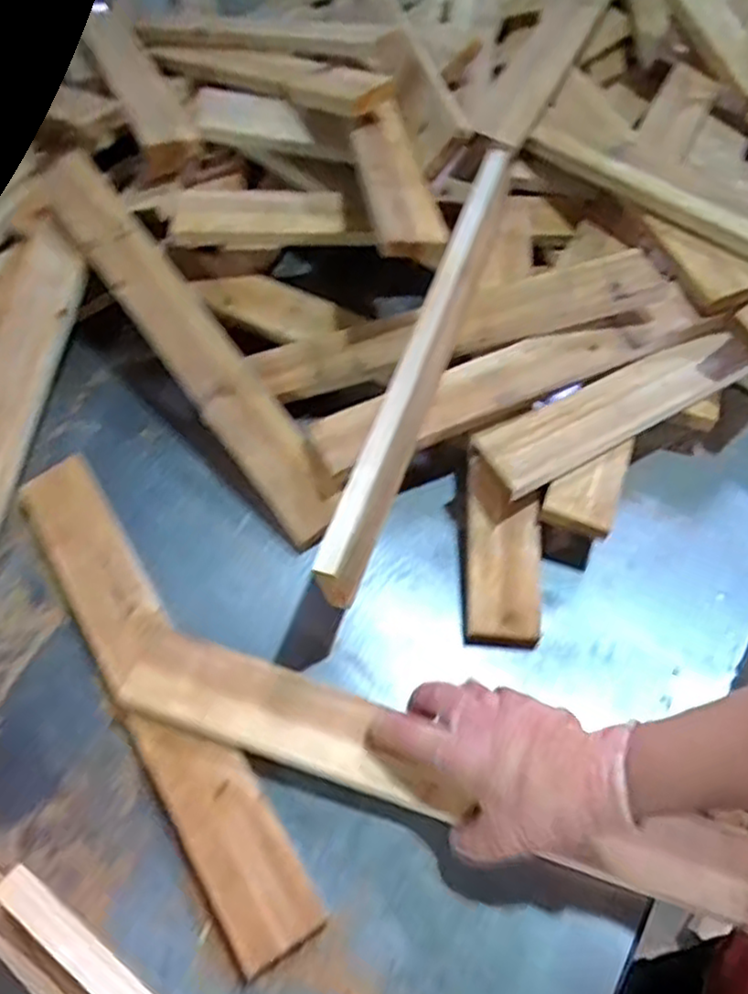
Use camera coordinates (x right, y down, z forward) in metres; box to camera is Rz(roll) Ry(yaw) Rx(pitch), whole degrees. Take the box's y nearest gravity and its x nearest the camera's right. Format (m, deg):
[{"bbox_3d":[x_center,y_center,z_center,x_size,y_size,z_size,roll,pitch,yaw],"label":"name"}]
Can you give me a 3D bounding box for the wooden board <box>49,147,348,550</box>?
[{"bbox_3d":[-0.193,-0.172,0.706,0.071,0.032,0.513,-35,72,-12],"label":"wooden board"}]

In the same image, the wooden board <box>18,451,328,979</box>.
[{"bbox_3d":[-0.180,0.137,0.568,0.066,0.024,0.451,-28,60,-19],"label":"wooden board"}]

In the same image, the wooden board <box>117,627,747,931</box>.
[{"bbox_3d":[0.055,0.201,0.517,0.500,0.029,0.068,18,57,9],"label":"wooden board"}]

